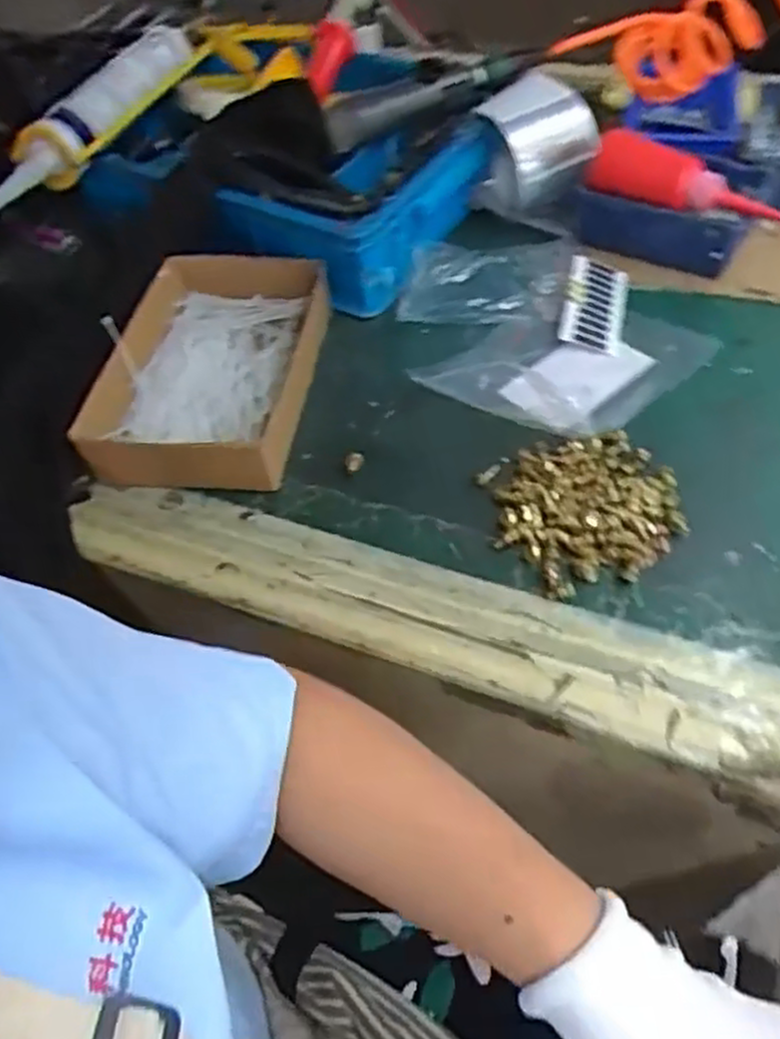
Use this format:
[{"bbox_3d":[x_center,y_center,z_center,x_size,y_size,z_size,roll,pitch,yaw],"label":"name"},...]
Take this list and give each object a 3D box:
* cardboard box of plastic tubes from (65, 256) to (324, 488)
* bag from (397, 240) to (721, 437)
[{"bbox_3d":[-0.135,-0.124,0.585,0.153,0.044,0.210,3,53,9],"label":"cardboard box of plastic tubes"},{"bbox_3d":[0.106,-0.153,0.599,0.193,0.035,0.233,-34,57,-18],"label":"bag"}]

